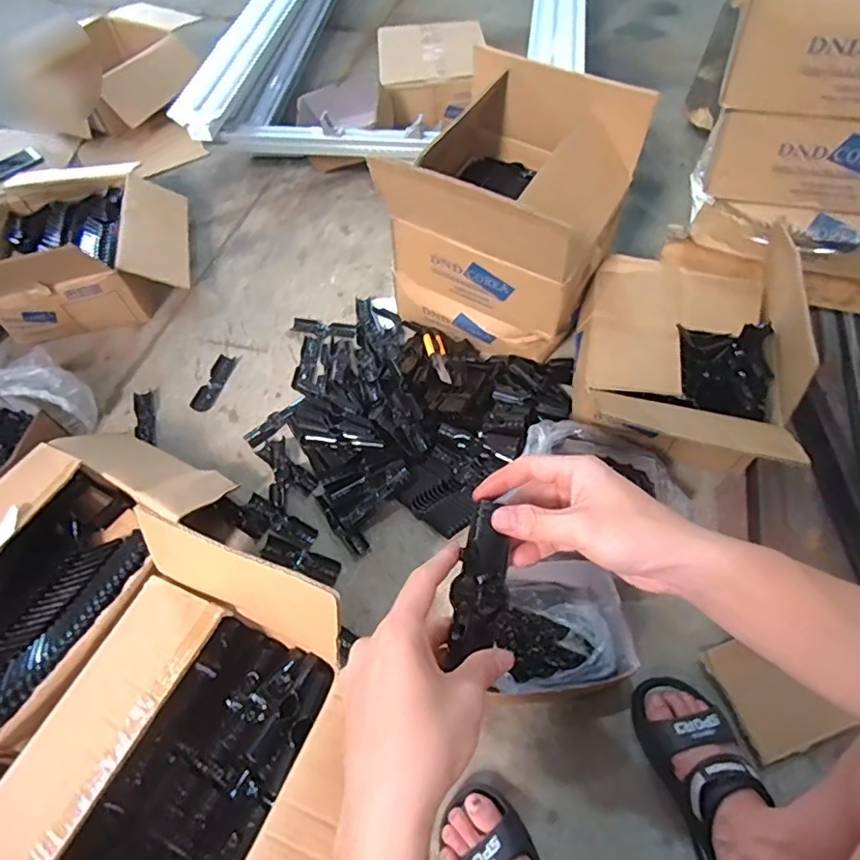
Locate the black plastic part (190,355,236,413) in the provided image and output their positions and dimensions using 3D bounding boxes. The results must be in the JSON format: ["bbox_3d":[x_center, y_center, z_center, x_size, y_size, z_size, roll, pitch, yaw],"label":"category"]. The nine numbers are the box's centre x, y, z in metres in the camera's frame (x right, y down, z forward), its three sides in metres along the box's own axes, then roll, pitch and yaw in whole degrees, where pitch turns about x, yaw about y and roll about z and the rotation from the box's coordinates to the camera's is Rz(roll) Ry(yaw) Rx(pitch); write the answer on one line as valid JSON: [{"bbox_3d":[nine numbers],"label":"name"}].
[{"bbox_3d":[-0.409,-0.091,1.073,0.039,0.016,0.127,13,58,11],"label":"black plastic part"}]

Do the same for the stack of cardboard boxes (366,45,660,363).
[{"bbox_3d":[0.110,-0.347,0.952,0.348,0.358,0.312,25,61,17],"label":"stack of cardboard boxes"}]

